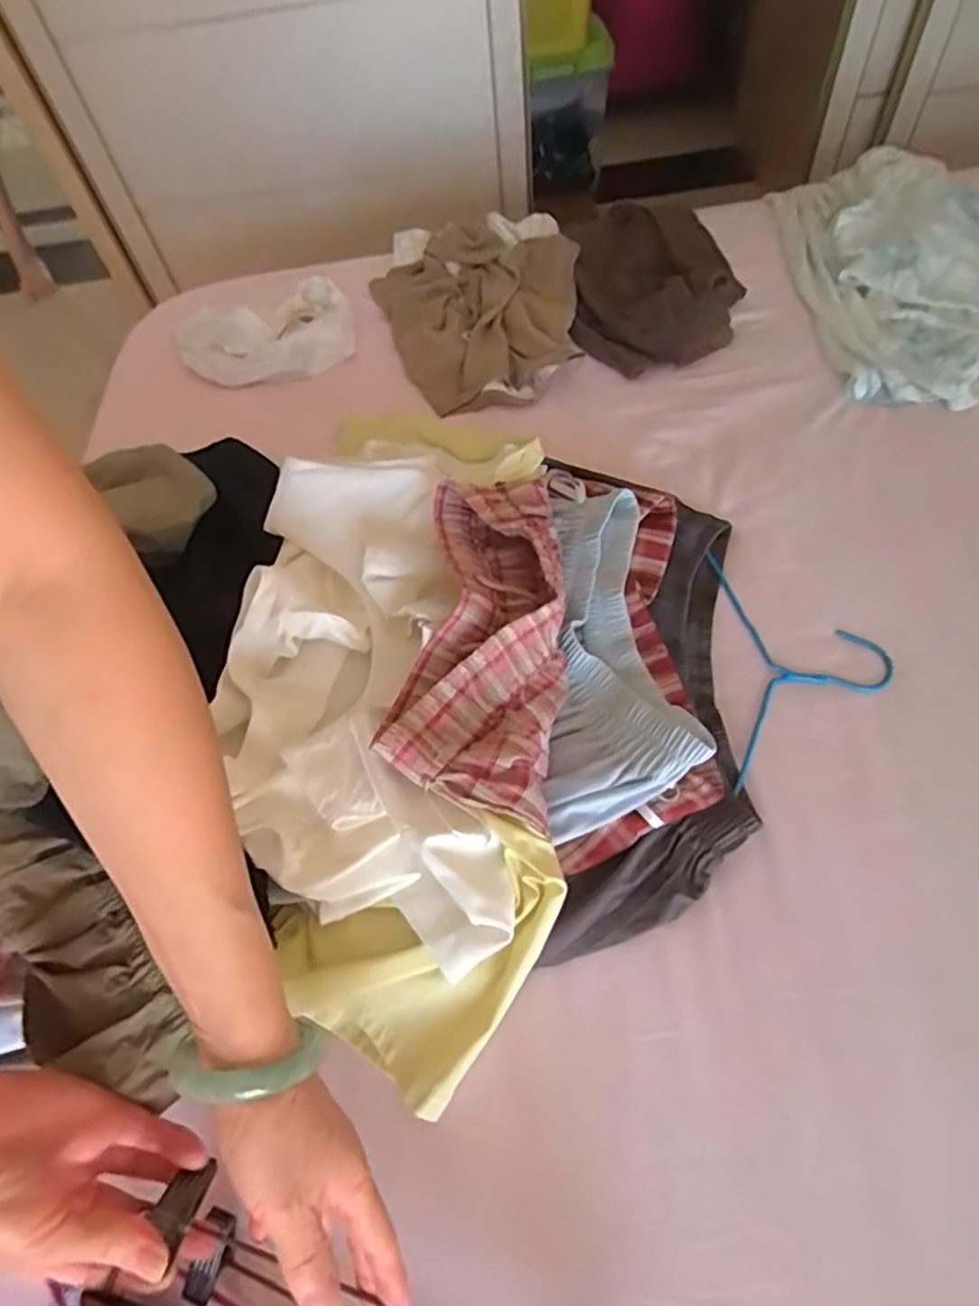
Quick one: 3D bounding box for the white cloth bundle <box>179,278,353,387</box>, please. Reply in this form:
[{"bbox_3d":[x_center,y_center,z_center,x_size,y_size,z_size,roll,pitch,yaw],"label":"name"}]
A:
[{"bbox_3d":[-0.277,-0.392,0.836,0.215,0.039,0.141,-20,58,-5],"label":"white cloth bundle"}]

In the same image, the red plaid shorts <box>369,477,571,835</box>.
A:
[{"bbox_3d":[0.000,-0.025,0.536,0.119,0.049,0.313,4,59,9],"label":"red plaid shorts"}]

